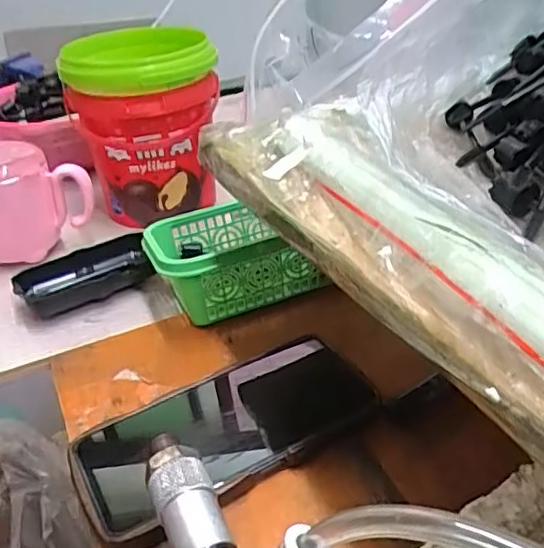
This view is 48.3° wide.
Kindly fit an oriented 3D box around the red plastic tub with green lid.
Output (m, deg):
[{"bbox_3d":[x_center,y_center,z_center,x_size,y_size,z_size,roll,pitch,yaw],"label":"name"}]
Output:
[{"bbox_3d":[-0.117,-0.136,0.573,0.127,0.154,0.136,-15,34,-15],"label":"red plastic tub with green lid"}]

